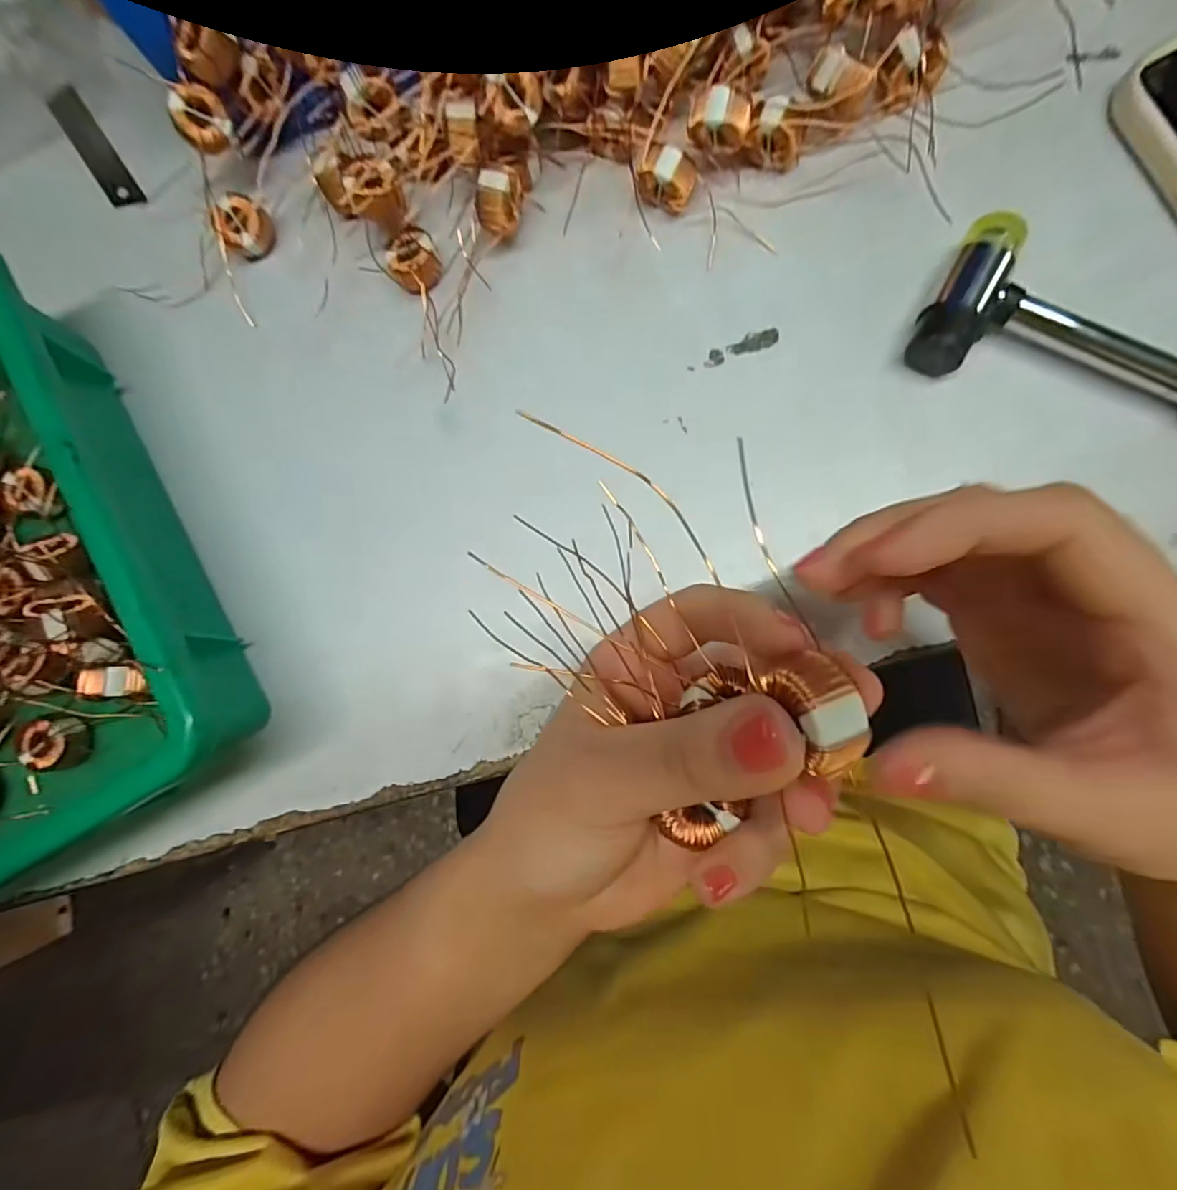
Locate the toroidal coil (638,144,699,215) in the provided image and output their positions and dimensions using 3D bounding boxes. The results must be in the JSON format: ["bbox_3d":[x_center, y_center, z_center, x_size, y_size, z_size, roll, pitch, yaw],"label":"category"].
[{"bbox_3d":[0.035,-0.182,0.240,0.023,0.020,0.014,18,88,7],"label":"toroidal coil"}]

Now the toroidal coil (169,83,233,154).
[{"bbox_3d":[-0.172,-0.212,0.243,0.022,0.023,0.011,-44,40,3],"label":"toroidal coil"}]

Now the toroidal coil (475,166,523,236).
[{"bbox_3d":[-0.039,-0.173,0.243,0.016,0.023,0.023,11,87,7],"label":"toroidal coil"}]

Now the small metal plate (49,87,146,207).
[{"bbox_3d":[-0.260,-0.235,0.290,0.017,0.004,0.086,-36,82,1],"label":"small metal plate"}]

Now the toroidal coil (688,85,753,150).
[{"bbox_3d":[0.054,-0.196,0.224,0.024,0.014,0.015,18,88,7],"label":"toroidal coil"}]

